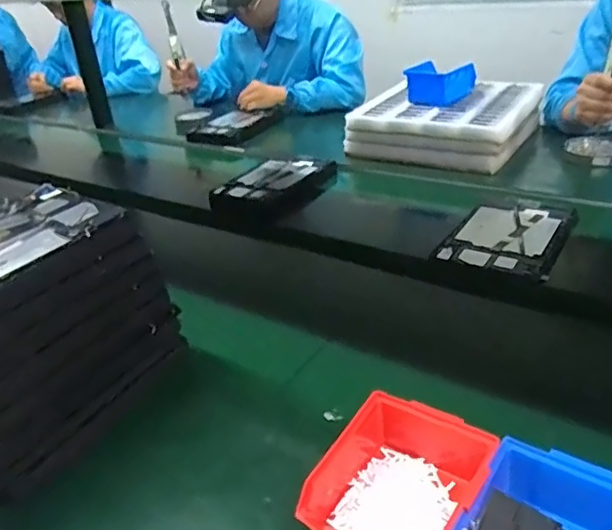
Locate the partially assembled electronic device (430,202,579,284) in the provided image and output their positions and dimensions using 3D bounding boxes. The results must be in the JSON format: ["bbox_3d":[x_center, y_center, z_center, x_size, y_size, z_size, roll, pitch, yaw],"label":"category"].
[{"bbox_3d":[0.312,-0.042,0.885,0.157,0.021,0.206,15,37,32],"label":"partially assembled electronic device"}]

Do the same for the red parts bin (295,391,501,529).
[{"bbox_3d":[0.079,0.186,0.473,0.120,0.064,0.132,16,38,33],"label":"red parts bin"}]

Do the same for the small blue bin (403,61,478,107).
[{"bbox_3d":[0.297,-0.398,1.258,0.124,0.074,0.108,13,35,30],"label":"small blue bin"}]

